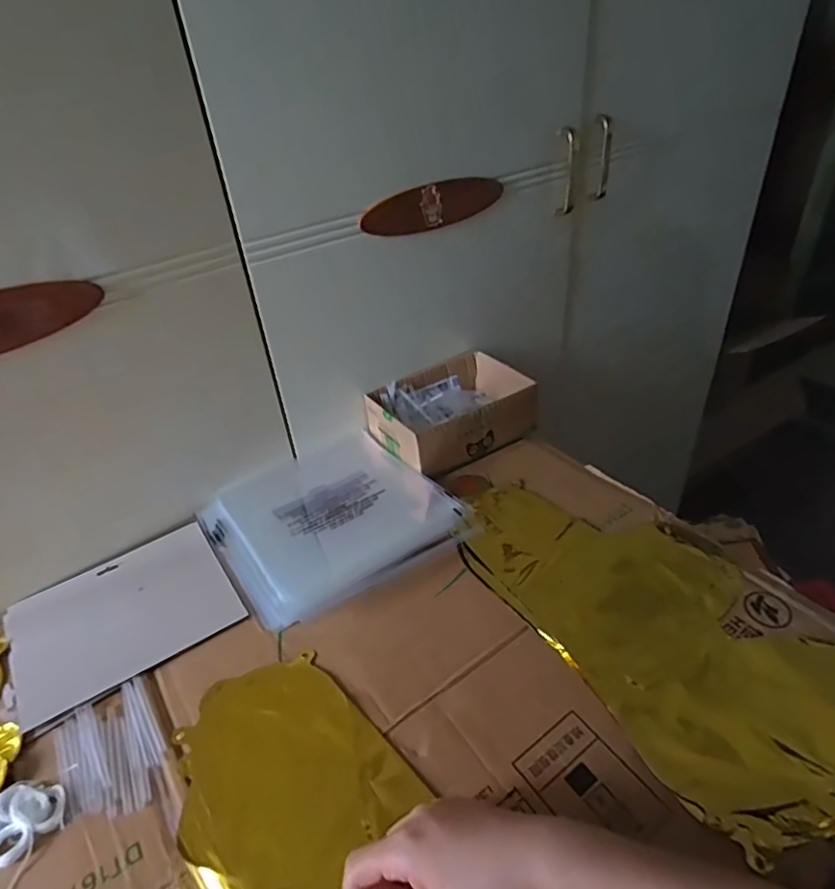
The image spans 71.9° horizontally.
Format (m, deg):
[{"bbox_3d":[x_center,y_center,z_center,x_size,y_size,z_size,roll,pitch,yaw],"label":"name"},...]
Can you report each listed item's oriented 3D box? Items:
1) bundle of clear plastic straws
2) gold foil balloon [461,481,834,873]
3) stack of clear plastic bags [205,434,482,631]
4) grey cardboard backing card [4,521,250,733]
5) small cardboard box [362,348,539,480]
[{"bbox_3d":[-0.238,0.239,0.449,0.071,0.004,0.106,-29,43,-28],"label":"bundle of clear plastic straws"},{"bbox_3d":[0.223,0.152,0.520,0.223,0.030,0.402,-23,41,-22],"label":"gold foil balloon"},{"bbox_3d":[-0.098,0.079,0.637,0.230,0.025,0.226,-26,42,-25],"label":"stack of clear plastic bags"},{"bbox_3d":[-0.288,0.163,0.564,0.192,0.007,0.164,-25,39,-26],"label":"grey cardboard backing card"},{"bbox_3d":[0.044,-0.040,0.727,0.182,0.067,0.131,-26,42,-25],"label":"small cardboard box"}]

